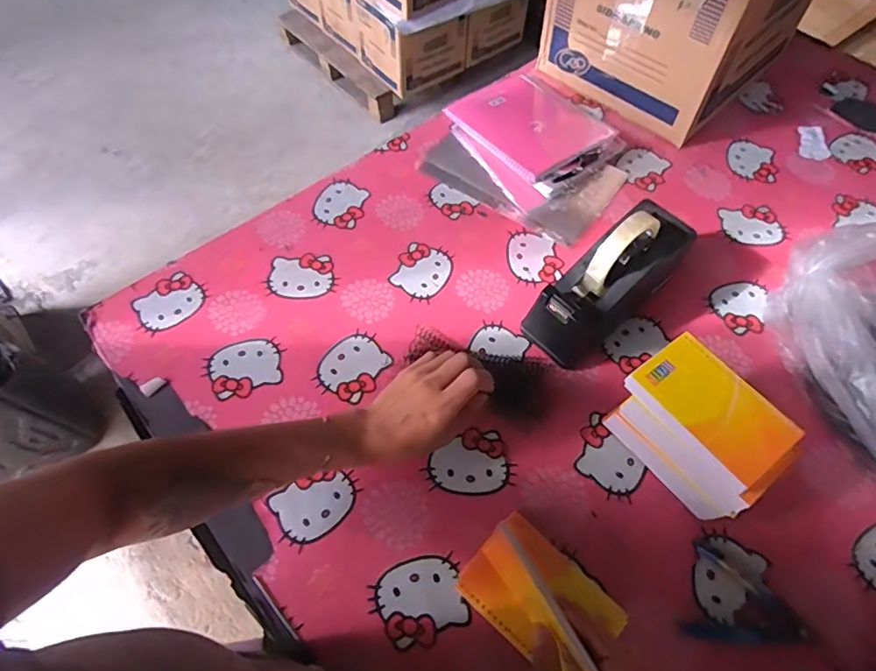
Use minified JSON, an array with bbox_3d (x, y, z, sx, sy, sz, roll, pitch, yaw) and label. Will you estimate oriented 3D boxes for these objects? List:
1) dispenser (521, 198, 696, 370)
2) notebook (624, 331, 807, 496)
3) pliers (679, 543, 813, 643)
[{"bbox_3d":[0.195,-0.065,0.619,0.209,0.127,0.077,-38,67,-21],"label":"dispenser"},{"bbox_3d":[0.243,0.064,0.489,0.079,0.020,0.128,-33,65,-19],"label":"notebook"},{"bbox_3d":[0.280,0.246,0.495,0.101,0.016,0.075,18,61,10],"label":"pliers"}]

